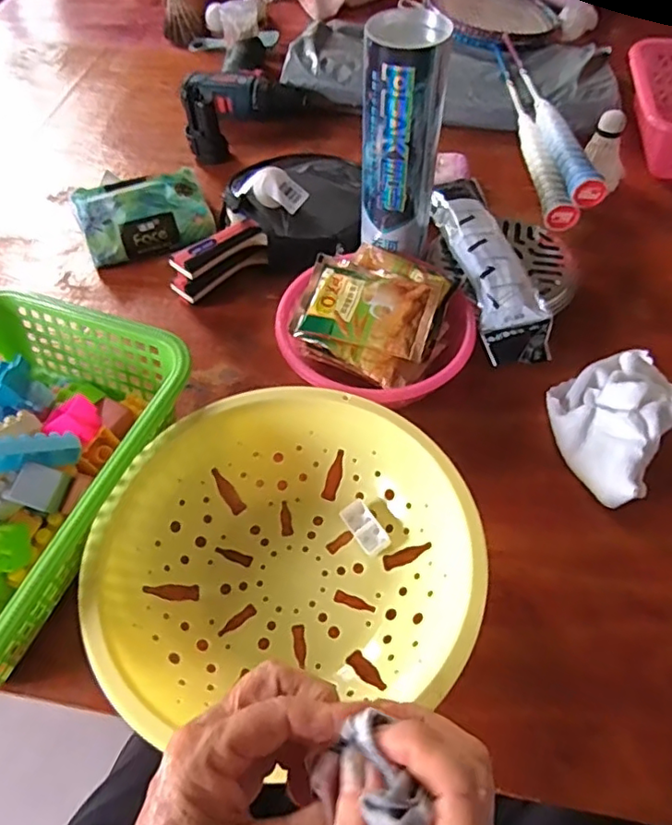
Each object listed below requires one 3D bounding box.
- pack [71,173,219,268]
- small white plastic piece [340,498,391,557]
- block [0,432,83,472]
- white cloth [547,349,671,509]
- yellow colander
[{"bbox_3d":[-0.202,-0.205,0.629,0.130,0.063,0.062,-18,55,-11],"label":"pack"},{"bbox_3d":[0.023,0.087,0.444,0.020,0.018,0.040,-29,58,-18],"label":"small white plastic piece"},{"bbox_3d":[-0.214,0.027,0.418,0.059,0.022,0.017,-5,49,-33],"label":"block"},{"bbox_3d":[0.229,-0.007,0.484,0.097,0.047,0.162,30,60,22],"label":"white cloth"},{"bbox_3d":[-0.036,0.099,0.410,0.244,0.063,0.235,-25,56,-16],"label":"yellow colander"}]

